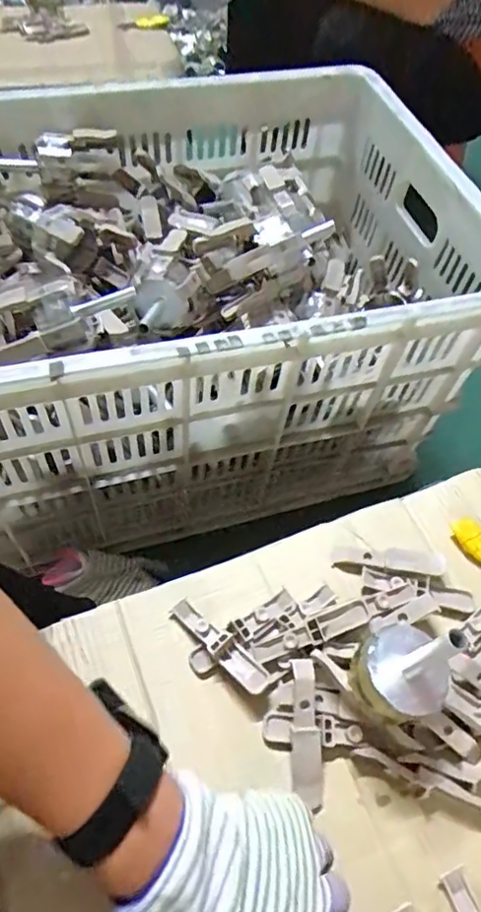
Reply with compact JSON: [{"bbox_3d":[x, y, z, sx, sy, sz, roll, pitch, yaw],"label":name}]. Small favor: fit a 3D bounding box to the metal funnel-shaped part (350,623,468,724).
[{"bbox_3d":[0.114,0.150,0.389,0.058,0.097,0.059,2,57,-3],"label":"metal funnel-shaped part"}]

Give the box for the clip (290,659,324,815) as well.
[{"bbox_3d":[0.048,0.207,0.420,0.022,0.014,0.100,0,73,-5],"label":"clip"}]

